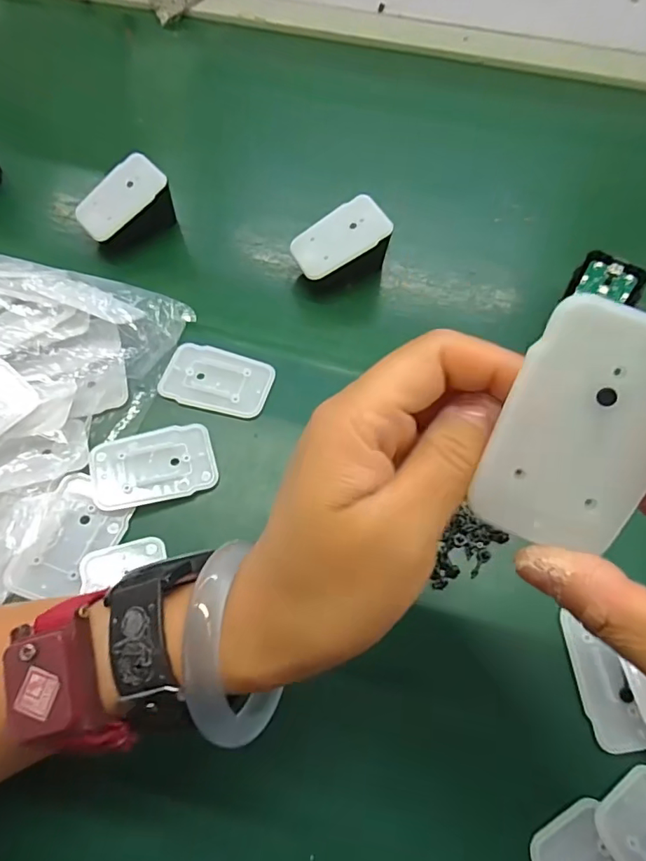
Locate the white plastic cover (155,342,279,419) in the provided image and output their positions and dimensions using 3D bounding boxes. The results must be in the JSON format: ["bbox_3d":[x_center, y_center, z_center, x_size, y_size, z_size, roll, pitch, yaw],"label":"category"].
[{"bbox_3d":[-0.068,-0.033,0.329,0.067,0.007,0.046,14,64,6],"label":"white plastic cover"}]

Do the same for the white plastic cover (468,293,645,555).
[{"bbox_3d":[0.071,0.001,0.136,0.043,0.004,0.066,21,107,8],"label":"white plastic cover"}]

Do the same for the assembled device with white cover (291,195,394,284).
[{"bbox_3d":[0.012,-0.132,0.367,0.068,0.047,0.047,-26,67,-13],"label":"assembled device with white cover"}]

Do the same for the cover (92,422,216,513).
[{"bbox_3d":[-0.100,0.020,0.298,0.067,0.012,0.044,-15,65,-8],"label":"cover"}]

